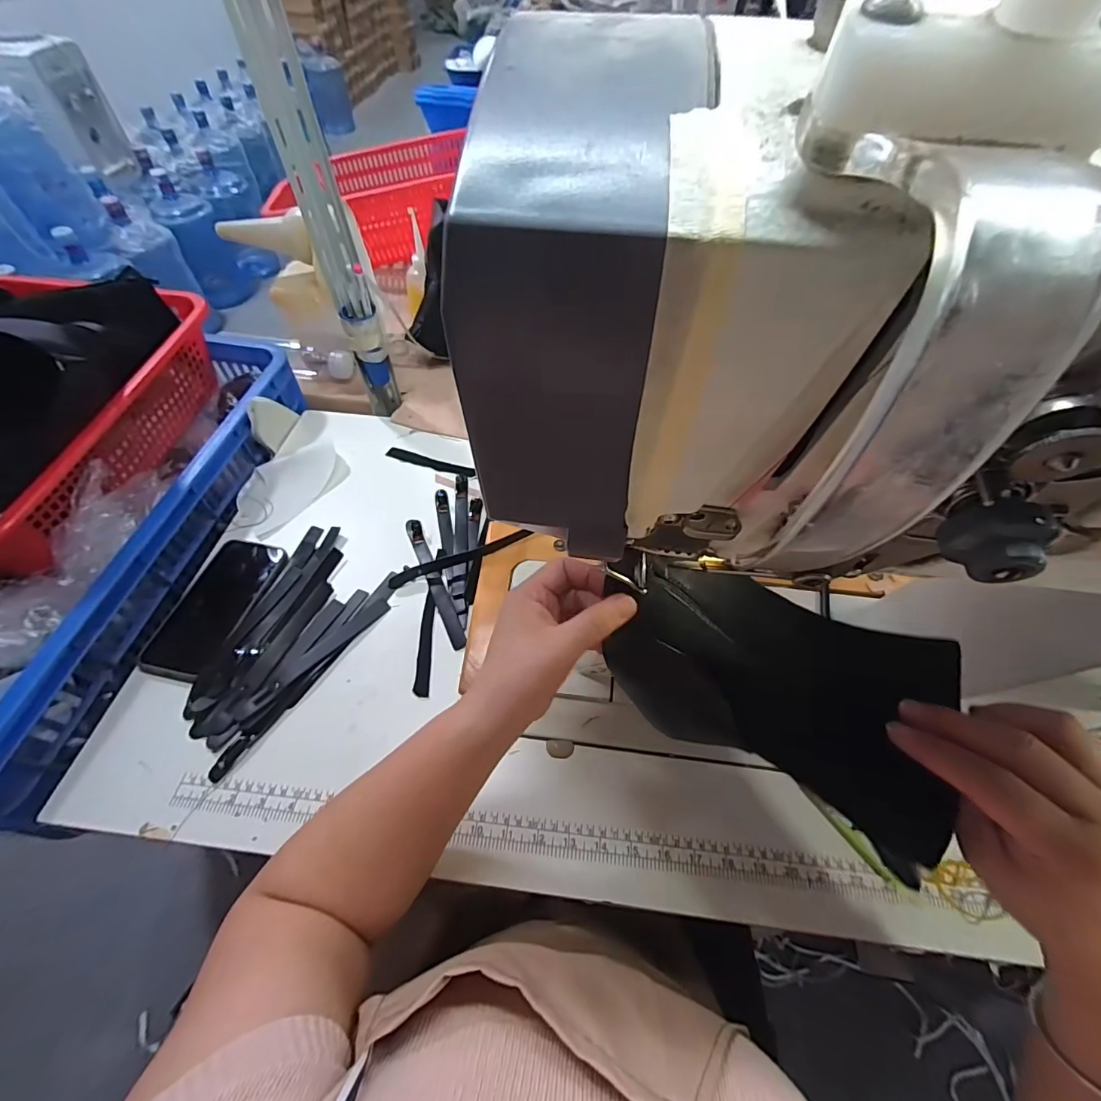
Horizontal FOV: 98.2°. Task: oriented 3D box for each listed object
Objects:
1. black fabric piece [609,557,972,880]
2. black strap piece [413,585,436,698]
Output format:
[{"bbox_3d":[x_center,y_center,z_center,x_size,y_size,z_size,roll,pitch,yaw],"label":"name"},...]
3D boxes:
[{"bbox_3d":[0.141,0.070,0.299,0.209,0.082,0.122,32,61,19],"label":"black fabric piece"},{"bbox_3d":[-0.128,0.092,0.490,0.014,0.004,0.116,4,53,-11],"label":"black strap piece"}]

